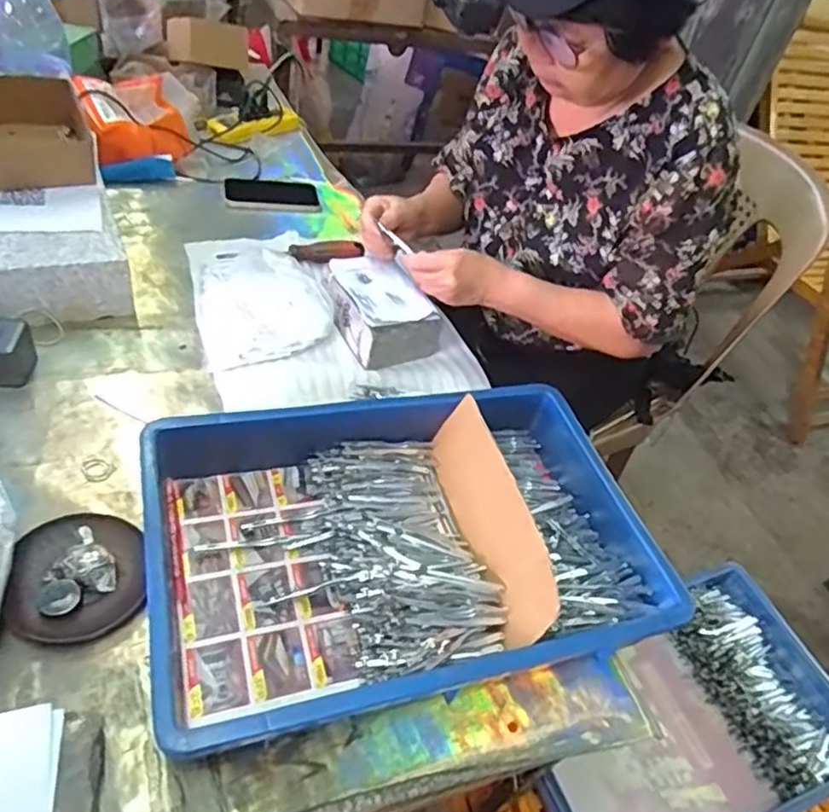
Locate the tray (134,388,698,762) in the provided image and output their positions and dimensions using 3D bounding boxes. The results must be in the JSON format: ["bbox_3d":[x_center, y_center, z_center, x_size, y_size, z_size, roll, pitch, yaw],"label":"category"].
[{"bbox_3d":[-0.004,0.114,0.594,0.443,0.067,0.291,-5,47,-19],"label":"tray"}]

